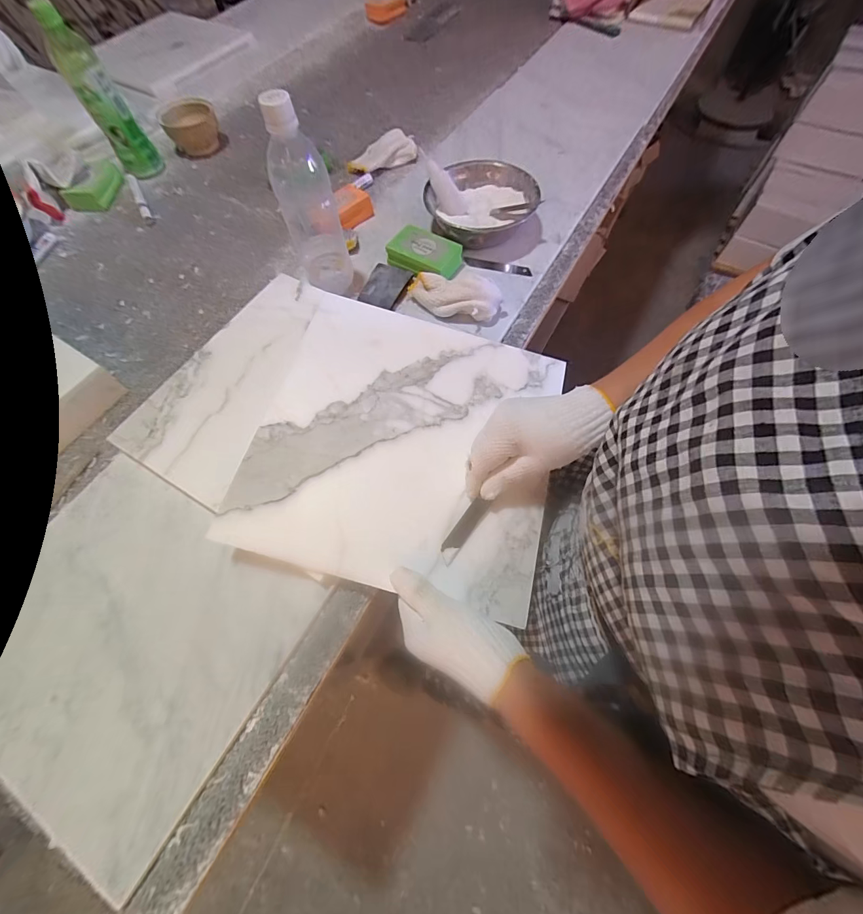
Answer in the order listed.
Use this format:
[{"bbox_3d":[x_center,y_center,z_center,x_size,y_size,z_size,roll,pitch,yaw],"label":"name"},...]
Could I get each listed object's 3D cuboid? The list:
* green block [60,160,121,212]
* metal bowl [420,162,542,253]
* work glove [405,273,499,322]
[{"bbox_3d":[-0.599,-0.481,0.648,0.076,0.036,0.109,-5,66,1],"label":"green block"},{"bbox_3d":[0.071,-0.376,0.556,0.153,0.053,0.153,-1,66,2],"label":"metal bowl"},{"bbox_3d":[0.029,-0.214,0.483,0.122,0.044,0.053,13,68,8],"label":"work glove"}]

